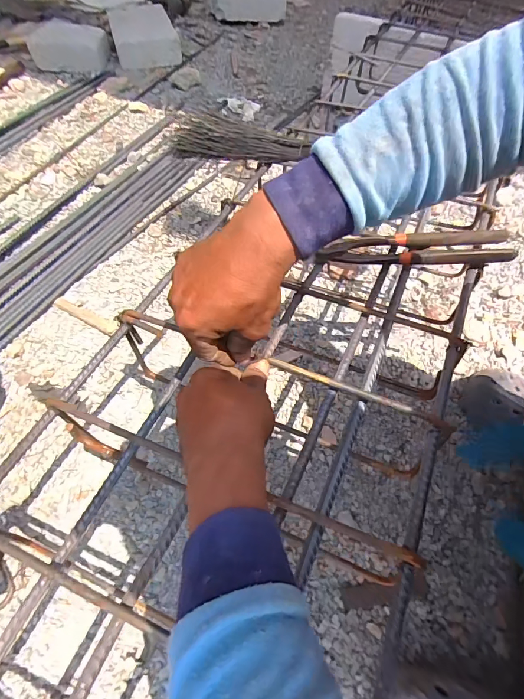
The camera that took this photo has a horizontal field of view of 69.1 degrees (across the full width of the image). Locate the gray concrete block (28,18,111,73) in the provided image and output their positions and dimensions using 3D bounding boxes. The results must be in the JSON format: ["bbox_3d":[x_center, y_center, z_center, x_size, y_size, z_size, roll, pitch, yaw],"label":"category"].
[{"bbox_3d":[-0.612,-0.968,1.214,0.216,0.085,0.148,1,55,-3],"label":"gray concrete block"}]

